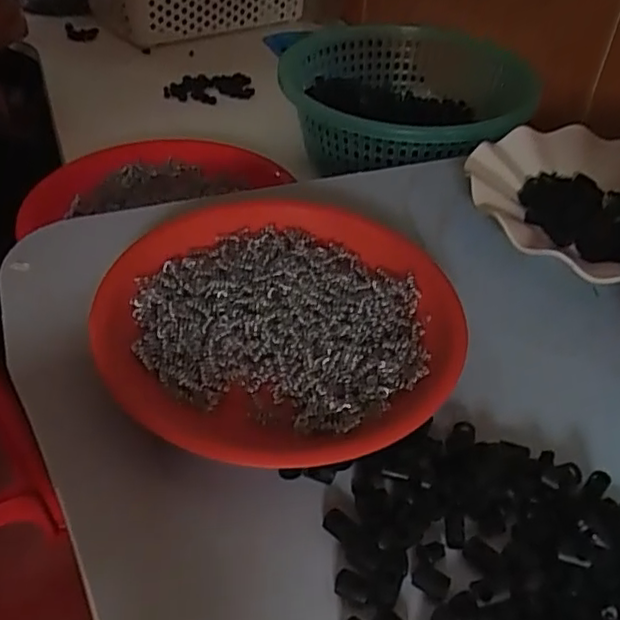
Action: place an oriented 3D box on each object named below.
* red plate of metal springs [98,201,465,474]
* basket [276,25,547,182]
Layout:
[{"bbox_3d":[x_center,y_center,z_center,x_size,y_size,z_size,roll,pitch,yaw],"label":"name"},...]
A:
[{"bbox_3d":[-0.014,0.008,0.352,0.192,0.023,0.178,1,42,-1],"label":"red plate of metal springs"},{"bbox_3d":[0.099,-0.188,0.618,0.219,0.087,0.233,-7,43,-10],"label":"basket"}]

